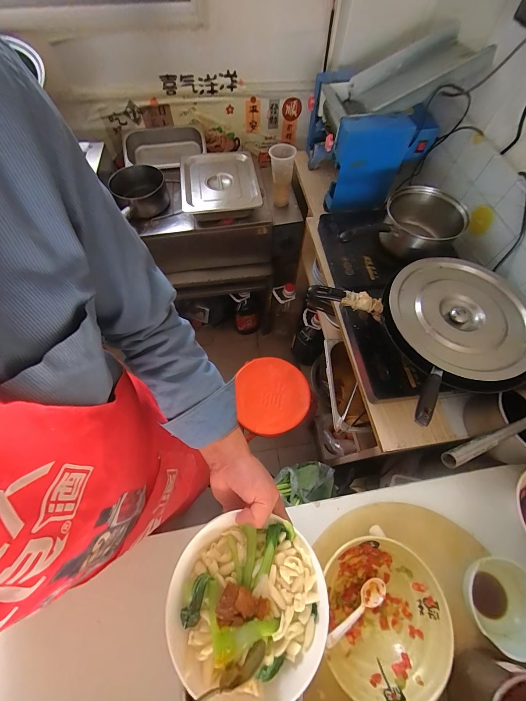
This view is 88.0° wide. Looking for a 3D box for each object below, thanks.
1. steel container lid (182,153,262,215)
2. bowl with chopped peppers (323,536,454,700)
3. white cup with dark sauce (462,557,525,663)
[{"bbox_3d":[-0.158,-0.598,0.953,0.269,0.037,0.296,-6,64,-3],"label":"steel container lid"},{"bbox_3d":[0.182,0.400,0.419,0.171,0.061,0.186,0,64,0],"label":"bowl with chopped peppers"},{"bbox_3d":[0.373,0.396,0.433,0.107,0.056,0.117,19,65,9],"label":"white cup with dark sauce"}]

